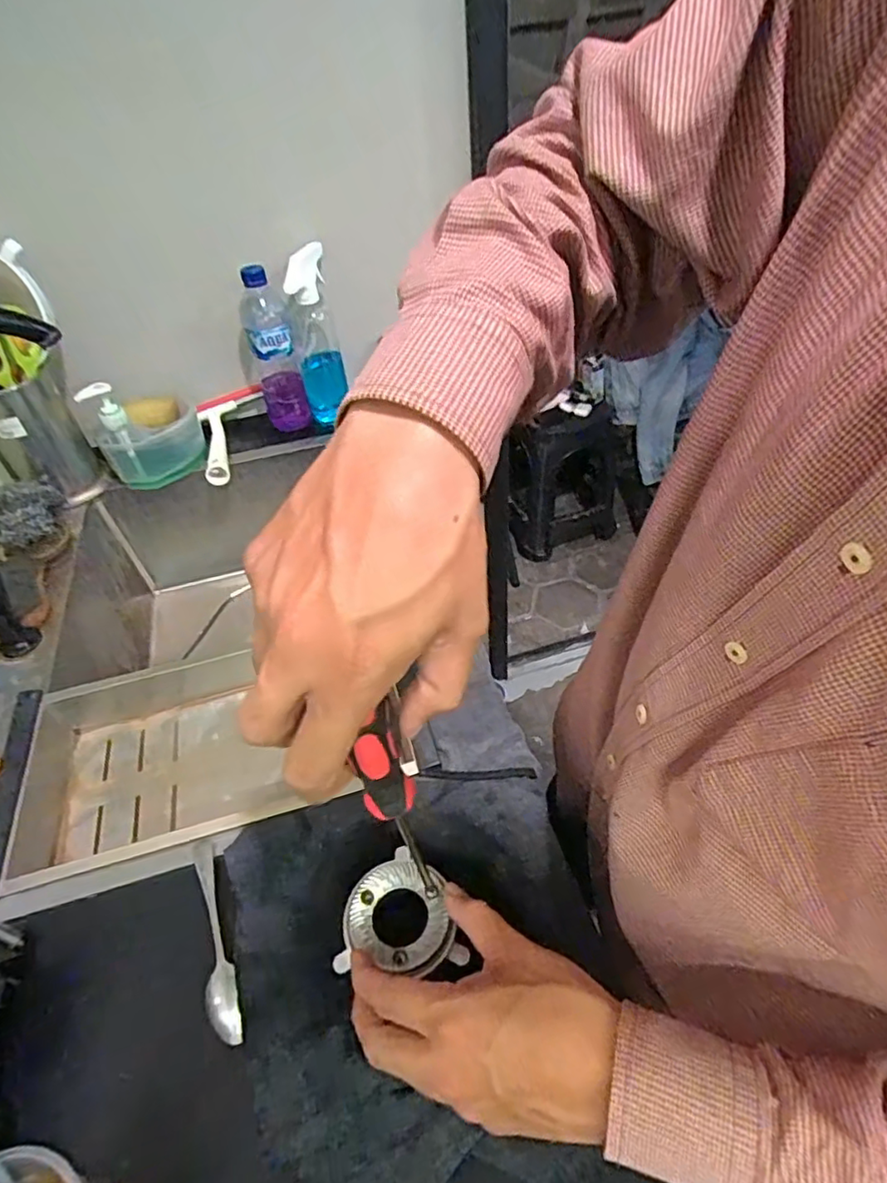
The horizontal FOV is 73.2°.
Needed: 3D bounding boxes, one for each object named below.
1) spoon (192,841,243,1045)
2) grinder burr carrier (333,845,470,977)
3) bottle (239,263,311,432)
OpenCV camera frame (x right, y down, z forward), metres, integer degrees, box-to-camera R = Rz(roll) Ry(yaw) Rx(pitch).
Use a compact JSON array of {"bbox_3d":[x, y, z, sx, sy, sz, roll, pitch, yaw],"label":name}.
[{"bbox_3d":[-0.170,0.251,0.439,0.024,0.013,0.143,-22,47,-15],"label":"spoon"},{"bbox_3d":[-0.024,0.211,0.395,0.081,0.018,0.070,2,47,6],"label":"grinder burr carrier"},{"bbox_3d":[-0.247,-0.336,0.858,0.070,0.224,0.058,-14,46,-8],"label":"bottle"}]

